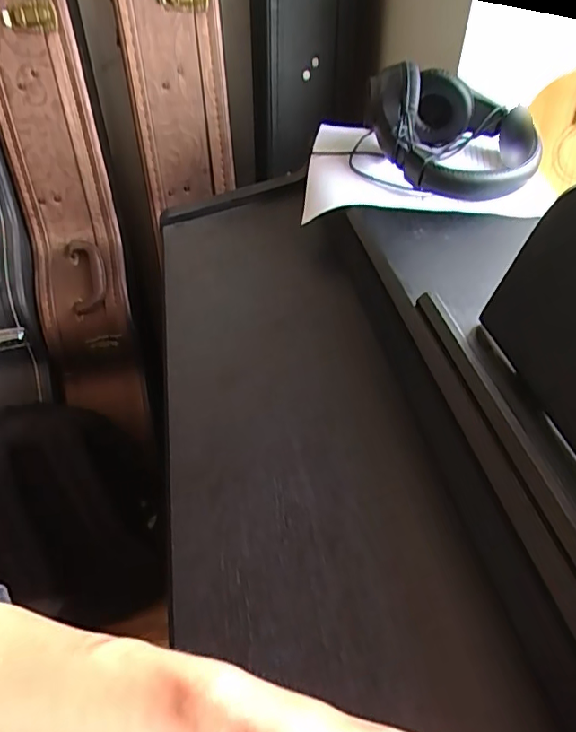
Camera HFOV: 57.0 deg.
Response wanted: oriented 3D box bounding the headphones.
[{"bbox_3d":[0.177,-0.257,0.584,0.185,0.100,0.160,9,41,10],"label":"headphones"}]

